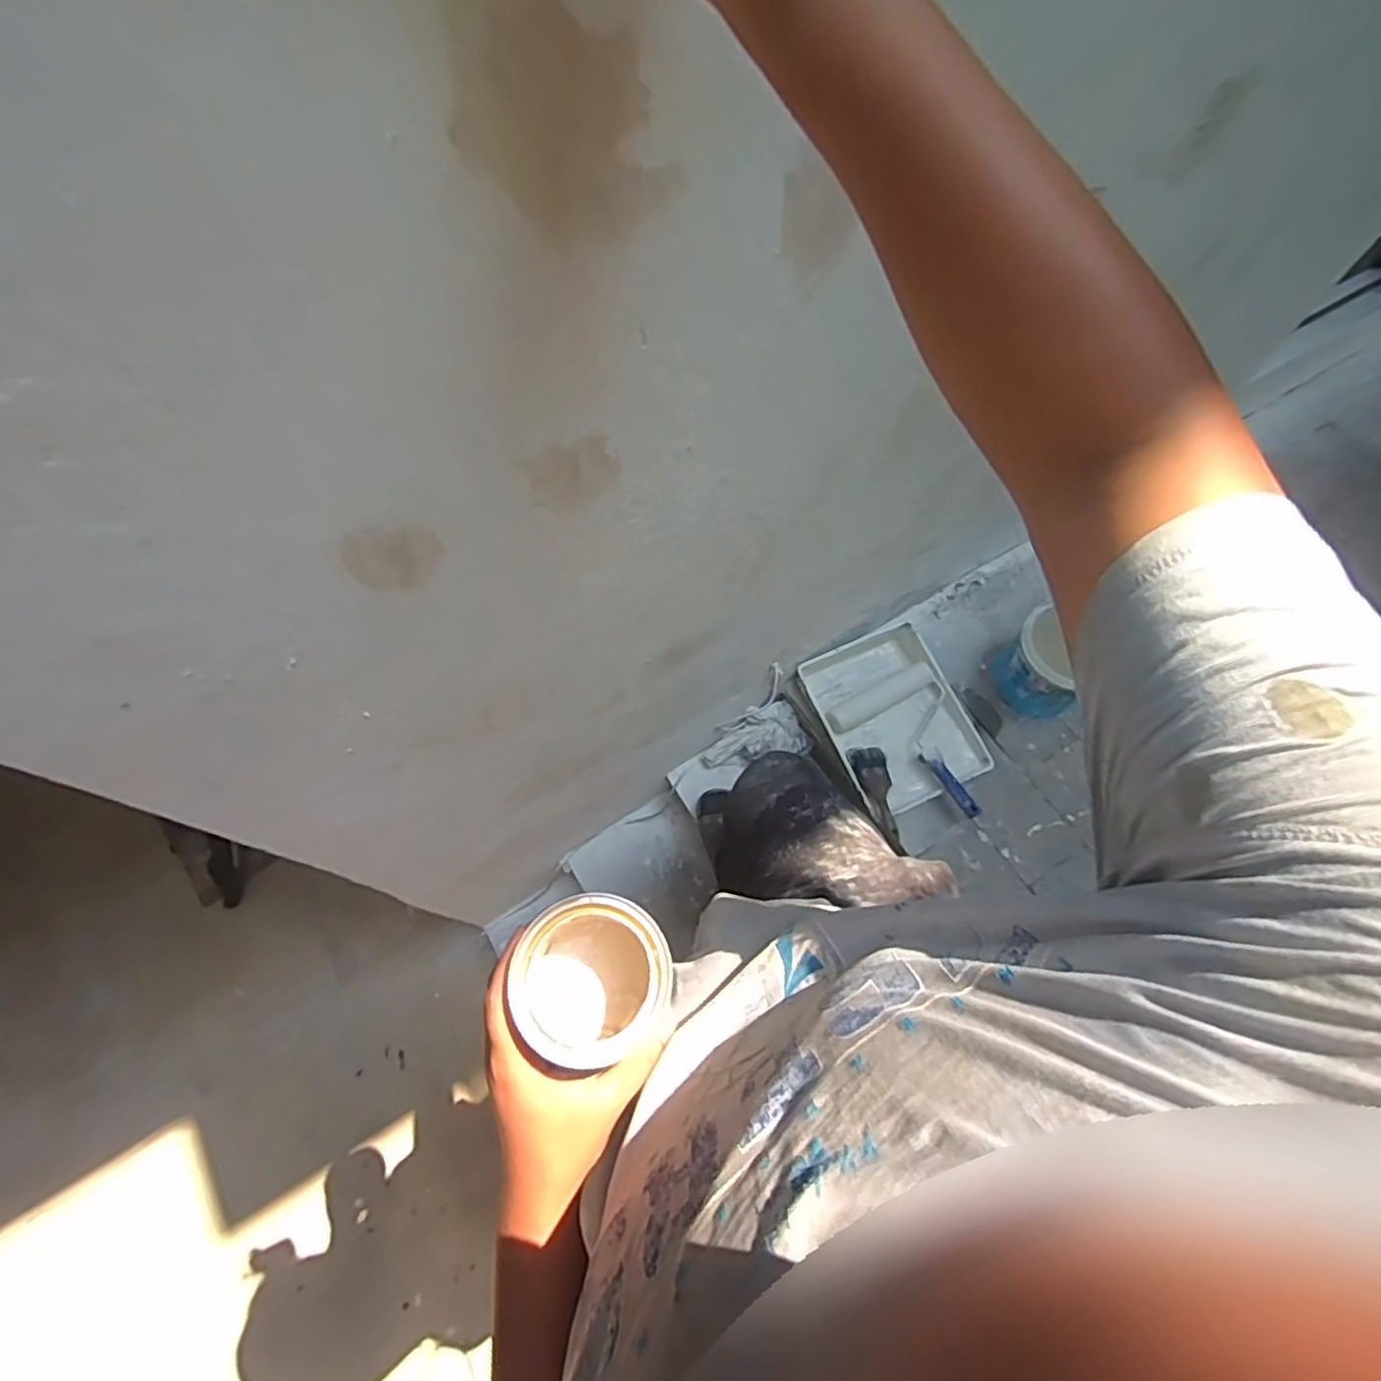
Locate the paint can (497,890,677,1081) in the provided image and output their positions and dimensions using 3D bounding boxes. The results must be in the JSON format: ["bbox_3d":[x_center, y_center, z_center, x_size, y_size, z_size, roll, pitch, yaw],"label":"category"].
[{"bbox_3d":[-0.062,0.194,0.462,0.095,0.093,0.093,-13,67,-7],"label":"paint can"}]

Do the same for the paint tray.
[{"bbox_3d":[0.416,0.052,1.397,0.293,0.062,0.364,-17,68,-8],"label":"paint tray"}]

